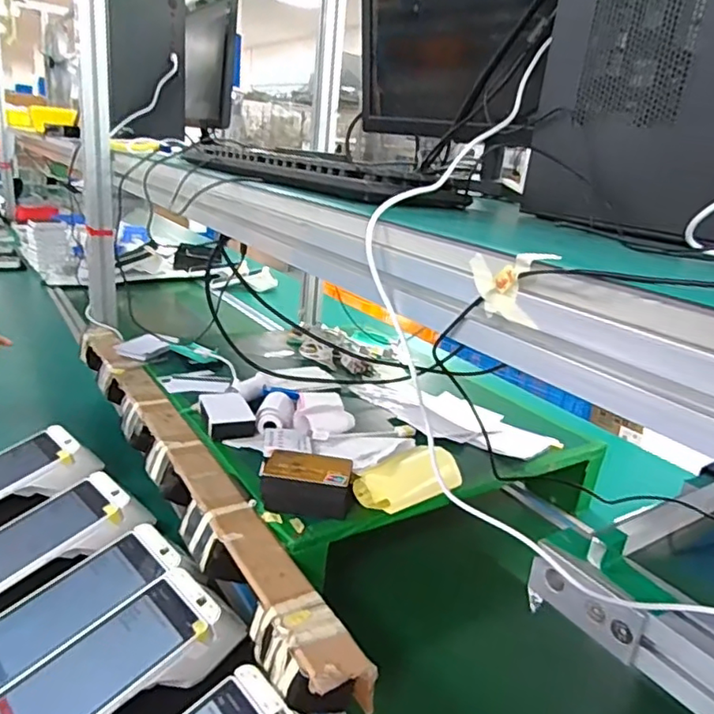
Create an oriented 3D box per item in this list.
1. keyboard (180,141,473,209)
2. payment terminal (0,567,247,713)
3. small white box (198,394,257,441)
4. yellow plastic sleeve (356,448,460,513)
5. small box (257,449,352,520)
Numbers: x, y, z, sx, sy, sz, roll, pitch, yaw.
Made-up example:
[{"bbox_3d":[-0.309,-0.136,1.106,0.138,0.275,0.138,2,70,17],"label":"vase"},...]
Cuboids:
[{"bbox_3d":[-0.063,-0.206,0.643,0.116,0.029,0.395,-12,27,-39],"label":"keyboard"},{"bbox_3d":[-0.204,0.252,0.495,0.203,0.052,0.089,-15,28,-43],"label":"payment terminal"},{"bbox_3d":[-0.167,0.074,0.747,0.058,0.021,0.092,-4,22,-24],"label":"small white box"},{"bbox_3d":[0.061,0.136,0.653,0.124,0.033,0.059,-14,28,-41],"label":"yellow plastic sleeve"},{"bbox_3d":[-0.052,0.130,0.613,0.090,0.040,0.059,6,20,2],"label":"small box"}]

